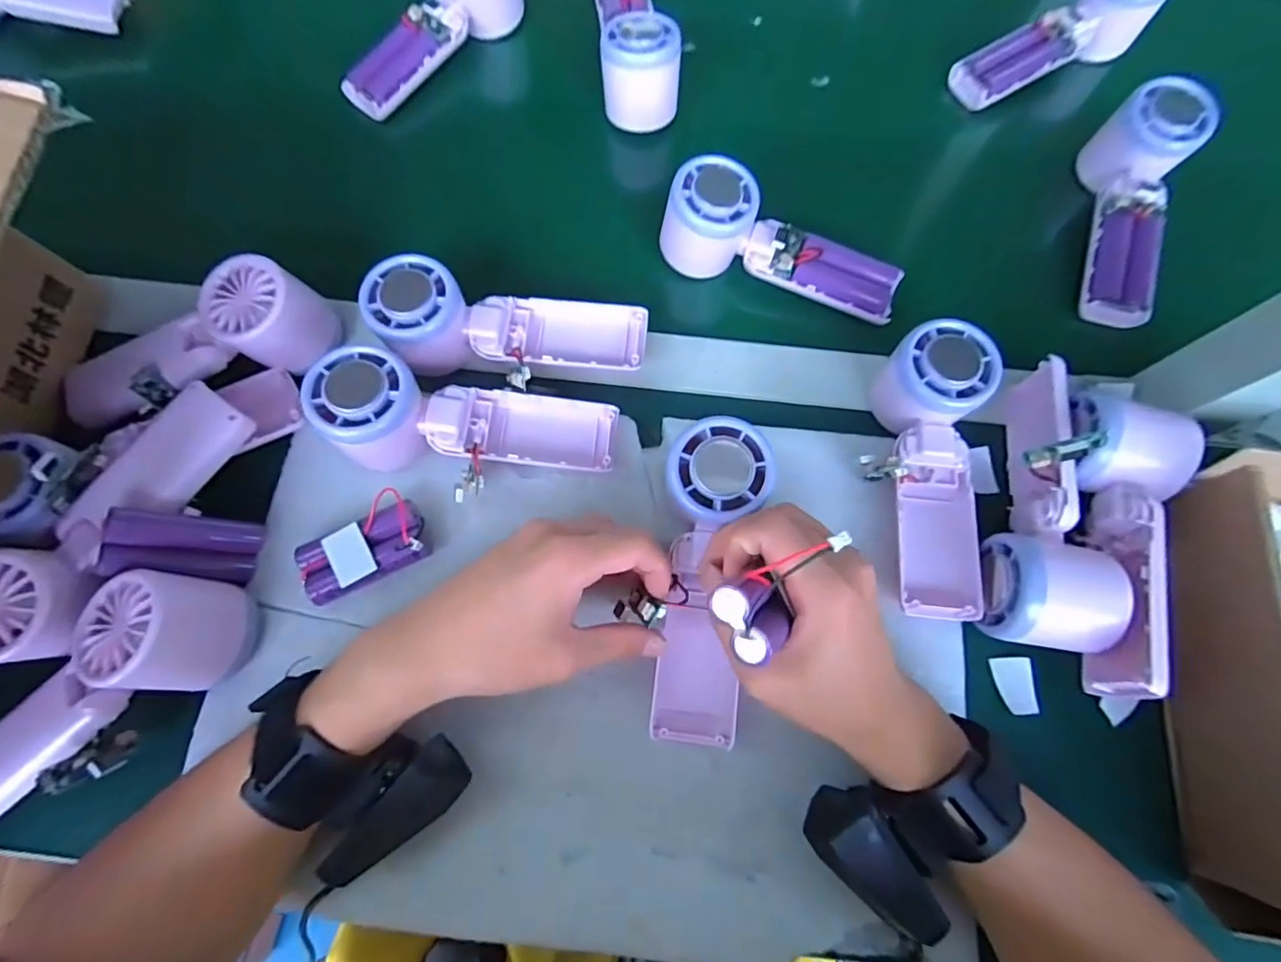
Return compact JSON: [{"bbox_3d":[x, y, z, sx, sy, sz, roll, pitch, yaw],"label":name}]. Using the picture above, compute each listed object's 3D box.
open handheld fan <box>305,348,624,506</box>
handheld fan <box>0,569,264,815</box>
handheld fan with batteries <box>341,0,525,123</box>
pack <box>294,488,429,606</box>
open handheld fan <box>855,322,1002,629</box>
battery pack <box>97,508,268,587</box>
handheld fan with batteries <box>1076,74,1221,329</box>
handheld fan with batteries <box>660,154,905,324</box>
[{"bbox_3d":[-0.100,-0.030,0.329,0.168,0.041,0.066,7,72,-19],"label":"open handheld fan"},{"bbox_3d":[-0.282,0.110,0.282,0.169,0.053,0.068,-39,77,-11],"label":"handheld fan"},{"bbox_3d":[-0.165,-0.352,0.434,0.049,0.055,0.159,41,78,11],"label":"handheld fan with batteries"},{"bbox_3d":[-0.155,0.039,0.319,0.066,0.023,0.040,-32,76,-9],"label":"pack"},{"bbox_3d":[0.161,-0.007,0.322,0.064,0.048,0.162,7,74,2],"label":"open handheld fan"},{"bbox_3d":[-0.251,0.037,0.317,0.018,0.077,0.036,-13,72,25],"label":"battery pack"},{"bbox_3d":[0.340,-0.188,0.397,0.055,0.048,0.169,13,87,4],"label":"handheld fan with batteries"},{"bbox_3d":[0.094,-0.155,0.385,0.161,0.050,0.051,21,74,-6],"label":"handheld fan with batteries"}]

